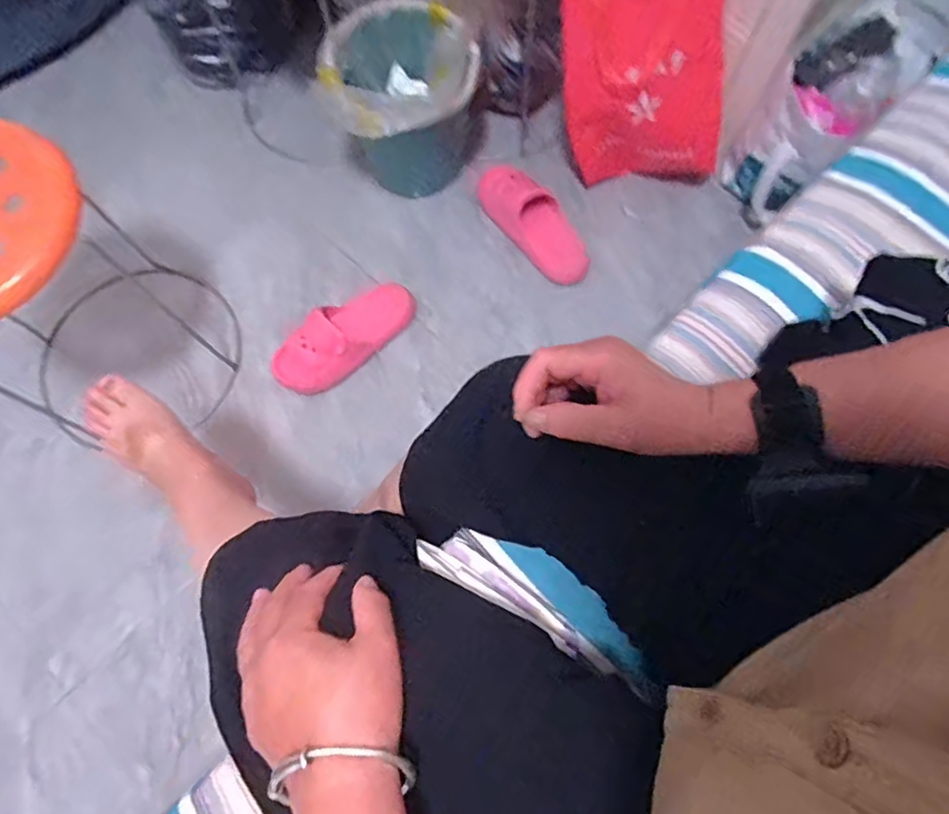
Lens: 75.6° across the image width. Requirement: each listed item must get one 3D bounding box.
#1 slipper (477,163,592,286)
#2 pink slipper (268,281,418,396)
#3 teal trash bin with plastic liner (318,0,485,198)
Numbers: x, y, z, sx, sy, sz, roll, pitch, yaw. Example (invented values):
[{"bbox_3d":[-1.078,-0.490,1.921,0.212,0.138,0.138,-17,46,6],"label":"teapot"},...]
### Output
[{"bbox_3d":[0.106,-0.335,1.086,0.100,0.061,0.261,-35,75,-11],"label":"slipper"},{"bbox_3d":[-0.220,-0.124,1.057,0.108,0.063,0.268,43,77,13],"label":"pink slipper"},{"bbox_3d":[-0.122,-0.508,1.050,0.243,0.252,0.275,8,72,2],"label":"teal trash bin with plastic liner"}]

